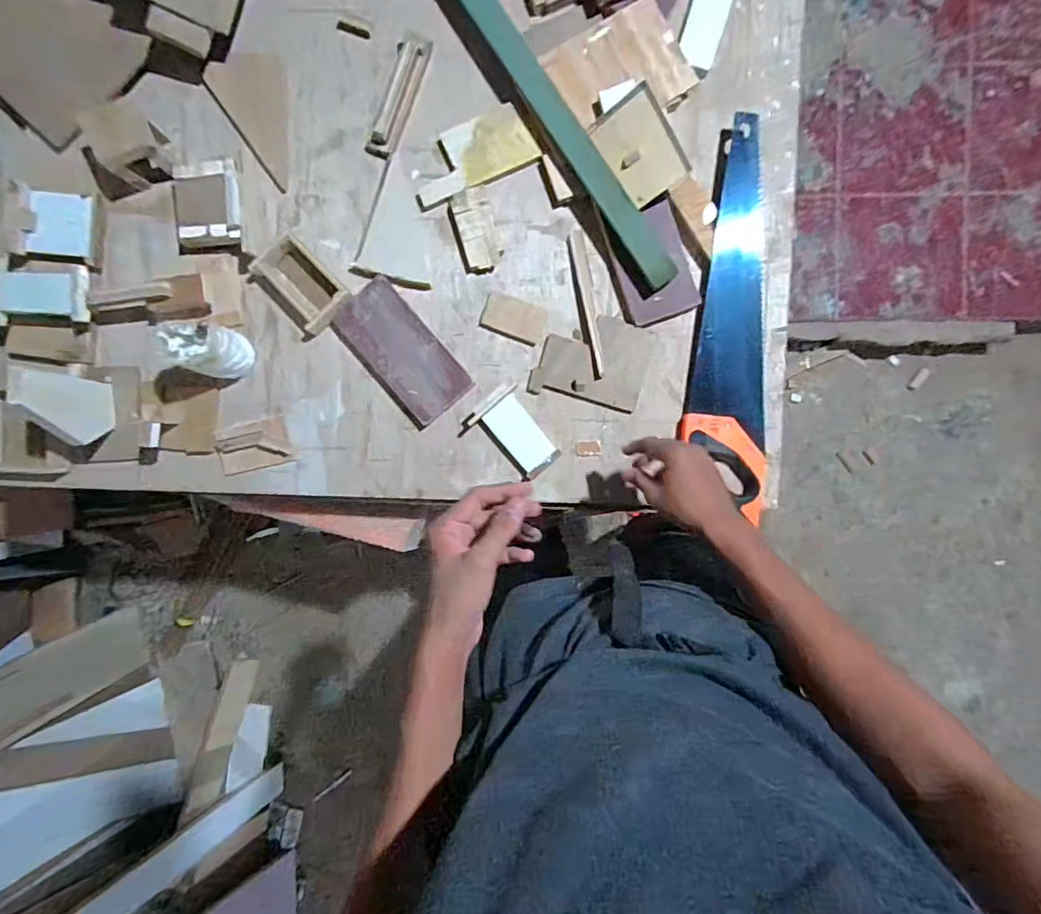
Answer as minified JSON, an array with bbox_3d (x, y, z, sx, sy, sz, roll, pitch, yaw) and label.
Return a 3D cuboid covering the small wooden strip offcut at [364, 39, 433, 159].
[{"bbox_3d":[-0.162,-0.478,0.686,0.037,0.023,0.157,22,92,2],"label":"small wooden strip offcut"}]

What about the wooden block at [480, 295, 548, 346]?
[{"bbox_3d":[-0.008,-0.187,0.705,0.088,0.007,0.050,20,92,2],"label":"wooden block"}]

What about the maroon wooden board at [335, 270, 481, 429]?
[{"bbox_3d":[-0.161,-0.139,0.700,0.100,0.018,0.194,-40,90,3],"label":"maroon wooden board"}]

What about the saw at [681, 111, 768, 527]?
[{"bbox_3d":[0.280,-0.183,0.688,0.106,0.023,0.495,1,92,2],"label":"saw"}]

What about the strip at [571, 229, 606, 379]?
[{"bbox_3d":[0.092,-0.207,0.696,0.016,0.010,0.198,-10,91,3],"label":"strip"}]

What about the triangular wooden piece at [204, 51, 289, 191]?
[{"bbox_3d":[-0.366,-0.457,0.699,0.099,0.005,0.177,-1,89,-9],"label":"triangular wooden piece"}]

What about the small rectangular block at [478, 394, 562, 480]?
[{"bbox_3d":[0.000,-0.027,0.702,0.058,0.011,0.105,-39,90,3],"label":"small rectangular block"}]

